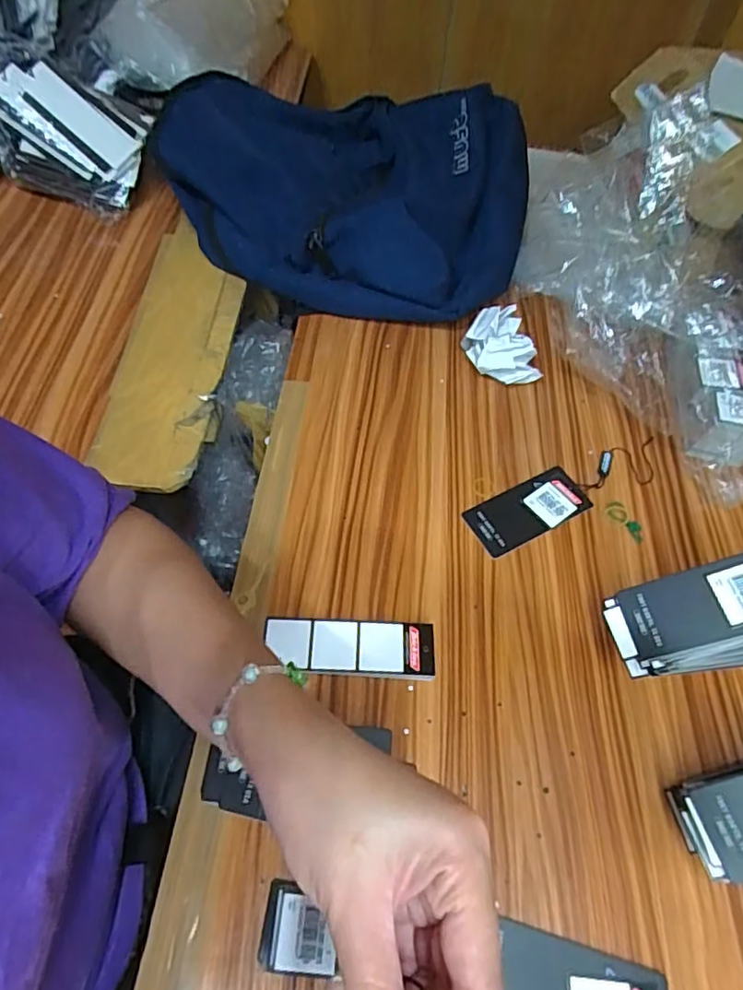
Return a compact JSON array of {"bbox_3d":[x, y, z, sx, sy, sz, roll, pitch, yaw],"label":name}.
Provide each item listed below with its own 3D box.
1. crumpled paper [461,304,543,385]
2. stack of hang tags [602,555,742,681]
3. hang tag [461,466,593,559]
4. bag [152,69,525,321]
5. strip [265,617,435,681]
[{"bbox_3d":[0.128,-0.146,0.564,0.069,0.059,0.055,-4,57,-7],"label":"crumpled paper"},{"bbox_3d":[0.242,0.082,0.394,0.151,0.107,0.056,-4,57,-7],"label":"stack of hang tags"},{"bbox_3d":[0.134,0.013,0.493,0.106,0.005,0.049,-25,61,-16],"label":"hang tag"},{"bbox_3d":[-0.053,-0.359,0.660,0.457,0.109,0.311,20,57,9],"label":"bag"},{"bbox_3d":[-0.015,0.110,0.409,0.117,0.018,0.037,3,56,-2],"label":"strip"}]

